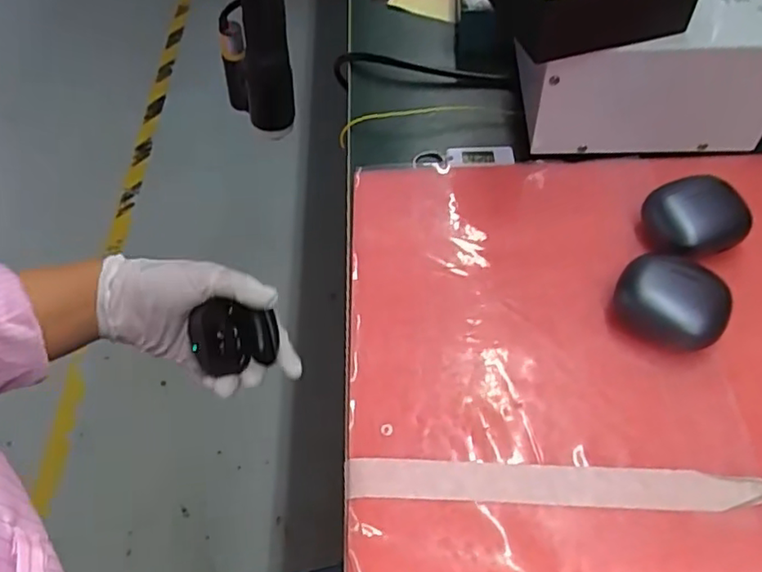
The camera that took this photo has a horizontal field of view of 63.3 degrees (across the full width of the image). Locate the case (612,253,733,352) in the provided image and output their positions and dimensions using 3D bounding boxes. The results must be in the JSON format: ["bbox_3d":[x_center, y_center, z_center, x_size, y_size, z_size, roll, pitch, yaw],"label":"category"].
[{"bbox_3d":[0.160,0.009,0.342,0.055,0.028,0.042,24,59,19],"label":"case"}]

